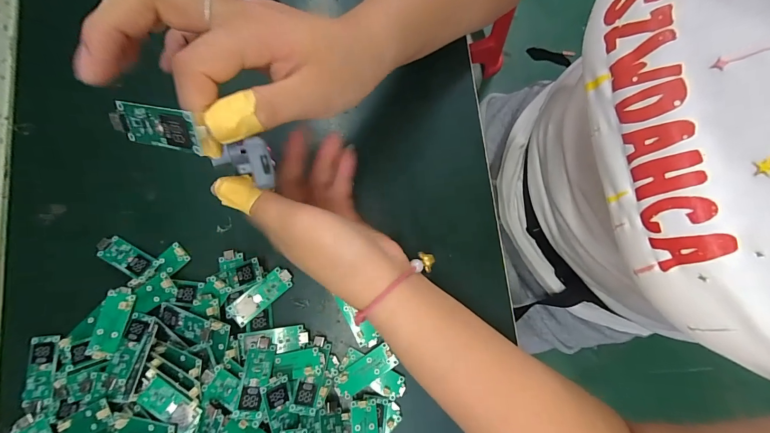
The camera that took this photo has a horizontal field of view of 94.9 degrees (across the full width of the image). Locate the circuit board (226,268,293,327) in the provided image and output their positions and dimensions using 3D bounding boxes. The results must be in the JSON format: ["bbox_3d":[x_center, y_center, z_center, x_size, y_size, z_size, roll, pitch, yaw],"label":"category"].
[{"bbox_3d":[-0.095,0.061,0.271,0.051,0.008,0.018,-41,82,-6],"label":"circuit board"}]

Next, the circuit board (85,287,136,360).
[{"bbox_3d":[-0.202,0.078,0.261,0.020,0.004,0.050,13,80,-8],"label":"circuit board"}]

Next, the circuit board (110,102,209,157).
[{"bbox_3d":[-0.103,-0.040,0.158,0.047,0.004,0.019,13,121,20],"label":"circuit board"}]

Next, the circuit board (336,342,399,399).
[{"bbox_3d":[-0.015,0.116,0.264,0.049,0.005,0.019,-33,81,-5],"label":"circuit board"}]

